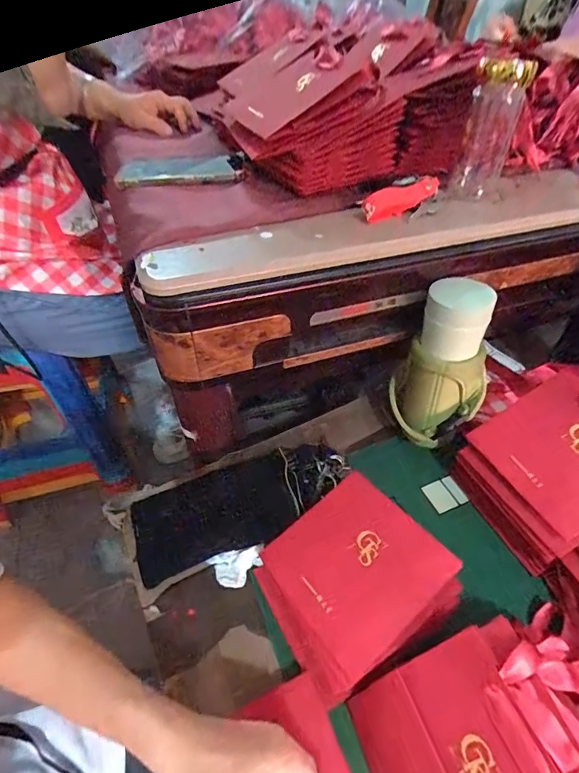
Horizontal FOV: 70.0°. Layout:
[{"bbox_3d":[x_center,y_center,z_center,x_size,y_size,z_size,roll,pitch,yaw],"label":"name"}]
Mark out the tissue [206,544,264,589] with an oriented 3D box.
[{"bbox_3d":[-0.057,0.198,0.450,0.058,0.017,0.036,-7,46,-8],"label":"tissue"}]

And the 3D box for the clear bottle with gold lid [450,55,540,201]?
[{"bbox_3d":[0.229,-0.293,0.470,0.052,0.122,0.060,31,53,27],"label":"clear bottle with gold lid"}]

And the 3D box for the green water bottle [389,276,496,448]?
[{"bbox_3d":[0.181,-0.020,0.500,0.081,0.199,0.102,-15,47,-15],"label":"green water bottle"}]

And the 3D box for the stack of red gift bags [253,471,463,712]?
[{"bbox_3d":[0.059,0.182,0.405,0.167,0.042,0.149,-34,53,-9],"label":"stack of red gift bags"}]

